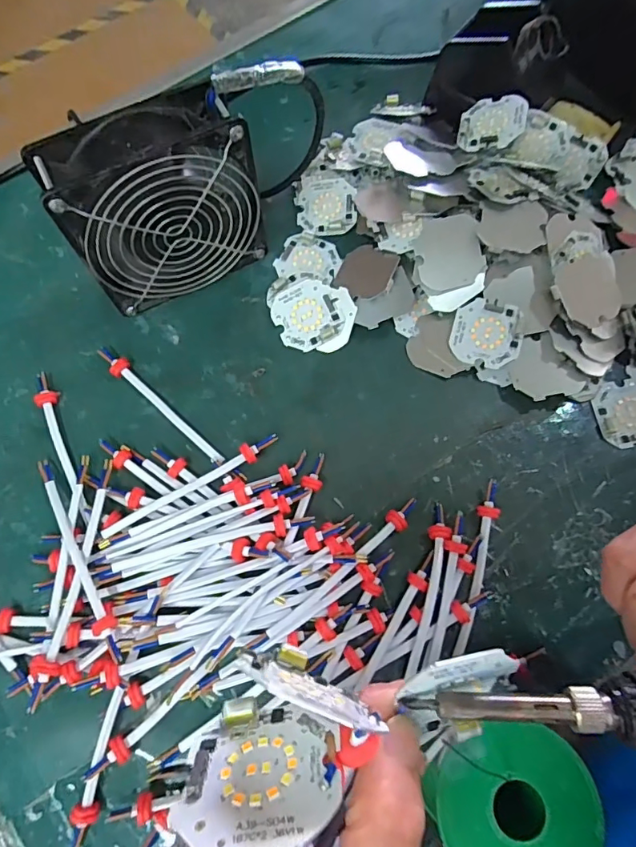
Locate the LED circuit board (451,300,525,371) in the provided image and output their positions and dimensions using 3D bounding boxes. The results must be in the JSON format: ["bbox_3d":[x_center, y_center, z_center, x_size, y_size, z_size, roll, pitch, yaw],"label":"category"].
[{"bbox_3d":[0.117,-0.062,0.340,0.046,0.004,0.045,13,87,12],"label":"LED circuit board"}]

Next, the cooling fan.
[{"bbox_3d":[-0.099,-0.138,0.322,0.116,0.119,0.045,-26,73,-8],"label":"cooling fan"}]

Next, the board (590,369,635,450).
[{"bbox_3d":[0.214,-0.010,0.335,0.048,0.004,0.050,-12,71,-4],"label":"board"}]

